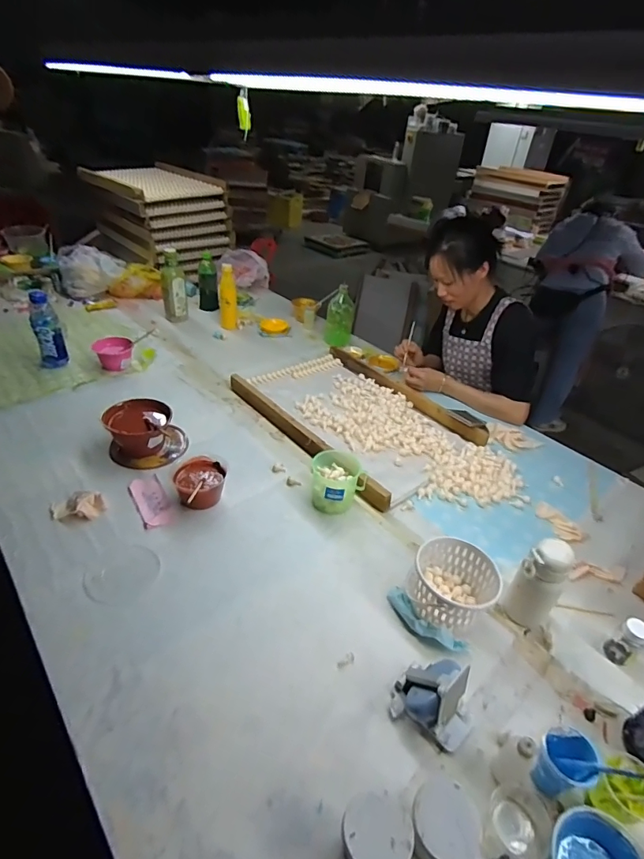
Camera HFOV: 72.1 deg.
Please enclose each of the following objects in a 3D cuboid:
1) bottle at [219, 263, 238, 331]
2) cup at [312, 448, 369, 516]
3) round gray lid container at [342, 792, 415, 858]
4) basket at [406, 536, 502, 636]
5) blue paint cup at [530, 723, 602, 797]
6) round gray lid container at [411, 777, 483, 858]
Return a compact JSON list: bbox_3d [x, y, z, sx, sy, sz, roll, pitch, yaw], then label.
[{"bbox_3d":[-0.328,-0.459,1.549,0.061,0.207,0.059,-2,37,-11],"label":"bottle"},{"bbox_3d":[0.024,0.112,0.937,0.105,0.096,0.098,4,36,-3],"label":"cup"},{"bbox_3d":[0.055,0.450,0.485,0.073,0.079,0.074,20,38,19],"label":"round gray lid container"},{"bbox_3d":[0.217,0.266,0.753,0.136,0.086,0.142,4,36,-3],"label":"basket"},{"bbox_3d":[0.305,0.427,0.567,0.062,0.079,0.061,4,36,-3],"label":"blue paint cup"},{"bbox_3d":[0.135,0.452,0.505,0.073,0.077,0.076,4,36,-3],"label":"round gray lid container"}]

